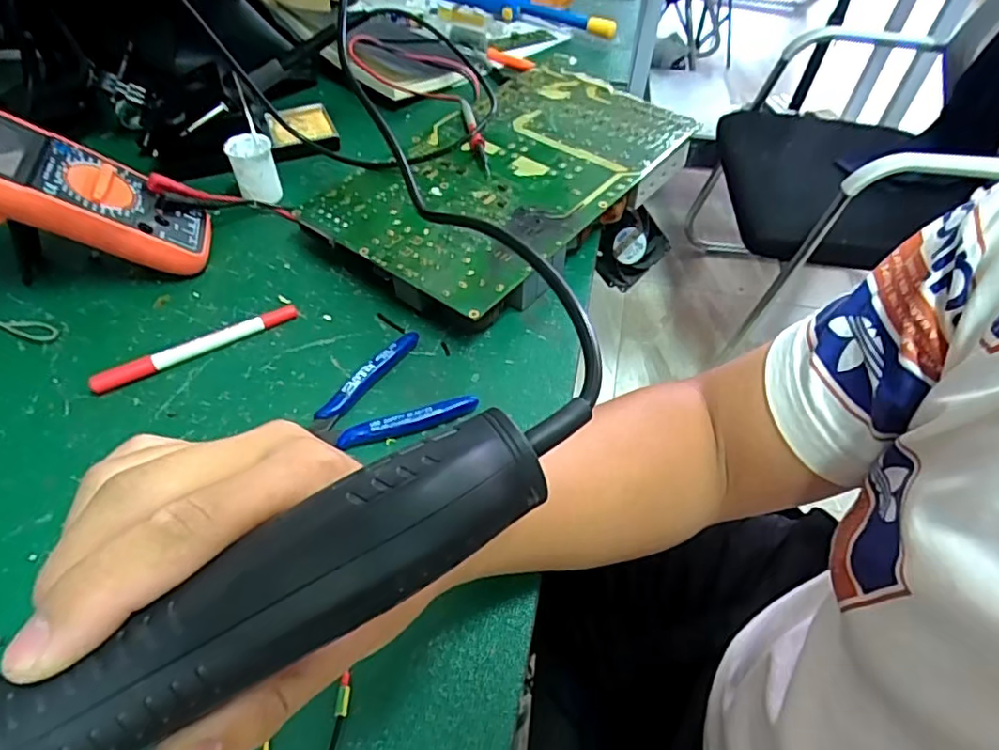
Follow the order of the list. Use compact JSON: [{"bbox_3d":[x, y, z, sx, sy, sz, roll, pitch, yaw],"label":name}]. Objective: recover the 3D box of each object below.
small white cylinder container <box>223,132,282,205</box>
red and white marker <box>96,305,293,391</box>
[{"bbox_3d":[-0.212,-0.177,0.522,0.036,0.050,0.041,-20,53,-17],"label":"small white cylinder container"},{"bbox_3d":[-0.209,-0.021,0.420,0.137,0.013,0.013,-27,55,-22],"label":"red and white marker"}]

